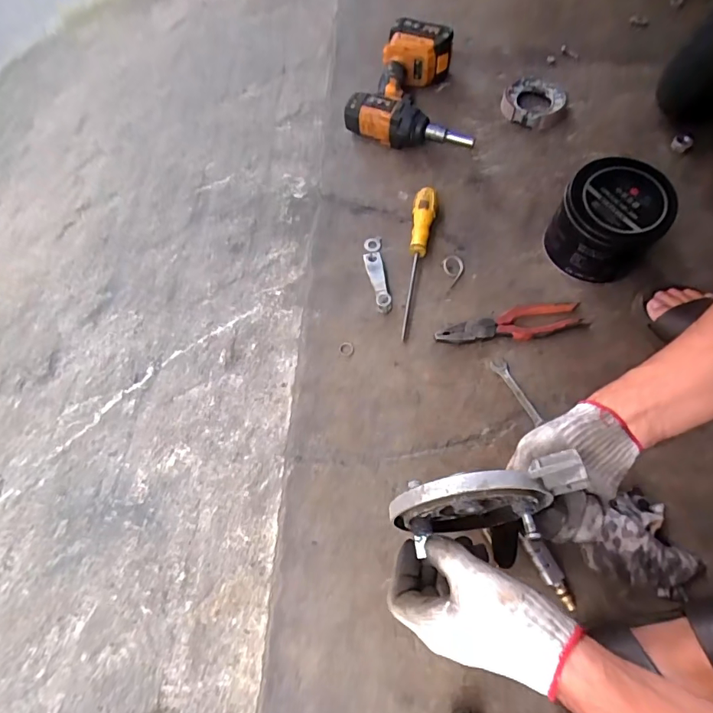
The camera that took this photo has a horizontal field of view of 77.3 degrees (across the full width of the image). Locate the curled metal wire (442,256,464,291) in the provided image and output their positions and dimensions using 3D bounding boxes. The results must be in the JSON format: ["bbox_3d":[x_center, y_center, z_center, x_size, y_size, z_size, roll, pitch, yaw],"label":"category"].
[{"bbox_3d":[0.131,-0.119,0.612,0.029,0.015,0.056,13,65,8],"label":"curled metal wire"}]

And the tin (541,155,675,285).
[{"bbox_3d":[0.329,-0.176,0.589,0.120,0.102,0.128,-1,64,1],"label":"tin"}]

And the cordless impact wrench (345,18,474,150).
[{"bbox_3d":[0.120,-0.447,0.749,0.207,0.071,0.245,20,66,11],"label":"cordless impact wrench"}]

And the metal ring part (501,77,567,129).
[{"bbox_3d":[0.301,-0.436,0.759,0.098,0.024,0.107,22,66,12],"label":"metal ring part"}]

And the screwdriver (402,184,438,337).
[{"bbox_3d":[0.081,-0.135,0.612,0.032,0.029,0.245,10,65,6],"label":"screwdriver"}]

